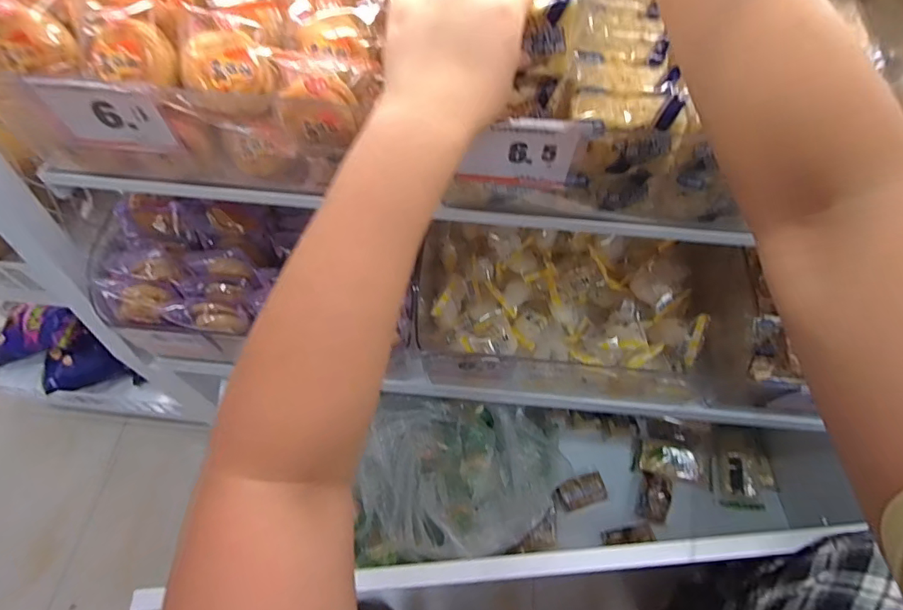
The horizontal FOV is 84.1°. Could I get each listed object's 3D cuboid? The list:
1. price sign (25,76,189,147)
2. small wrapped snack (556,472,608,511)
[{"bbox_3d":[-0.246,-0.135,0.360,0.084,0.060,0.004,4,64,2],"label":"price sign"},{"bbox_3d":[0.224,0.318,0.855,0.084,0.024,0.047,-13,63,-10],"label":"small wrapped snack"}]

